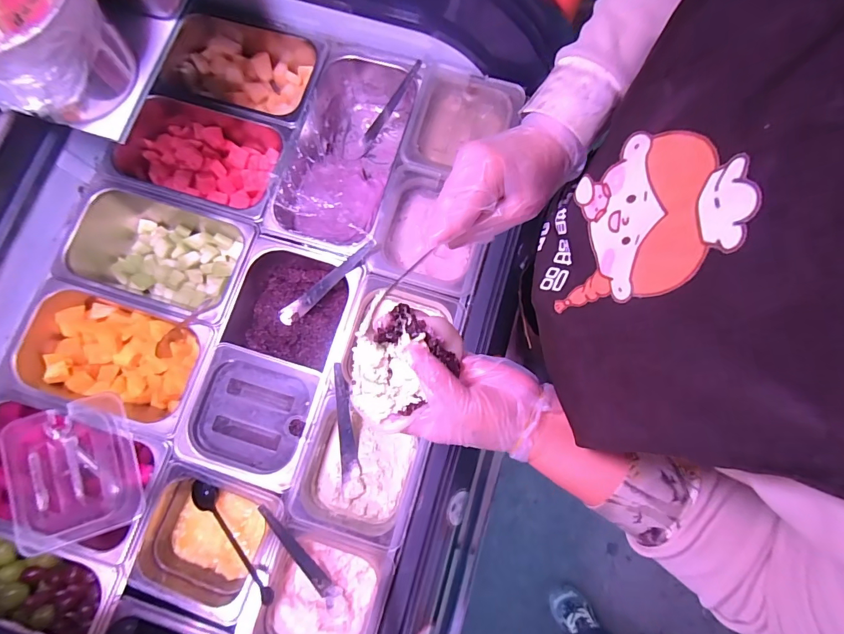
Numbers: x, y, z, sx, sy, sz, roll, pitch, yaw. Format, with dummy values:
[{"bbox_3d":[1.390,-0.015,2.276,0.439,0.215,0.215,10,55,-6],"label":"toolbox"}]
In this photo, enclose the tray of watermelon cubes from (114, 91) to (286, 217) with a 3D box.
[{"bbox_3d":[-0.349,-0.253,0.660,0.257,0.079,0.165,15,80,2],"label":"tray of watermelon cubes"}]

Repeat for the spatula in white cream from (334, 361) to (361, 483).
[{"bbox_3d":[-0.106,0.145,0.556,0.025,0.010,0.166,-5,99,-1],"label":"spatula in white cream"}]

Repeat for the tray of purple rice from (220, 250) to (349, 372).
[{"bbox_3d":[-0.209,-0.022,0.623,0.171,0.076,0.161,18,80,3],"label":"tray of purple rice"}]

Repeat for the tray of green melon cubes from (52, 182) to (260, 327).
[{"bbox_3d":[-0.405,-0.095,0.638,0.284,0.091,0.162,15,80,3],"label":"tray of green melon cubes"}]

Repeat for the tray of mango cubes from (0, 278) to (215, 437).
[{"bbox_3d":[-0.447,0.056,0.602,0.265,0.088,0.164,17,80,3],"label":"tray of mango cubes"}]

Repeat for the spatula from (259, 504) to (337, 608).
[{"bbox_3d":[-0.162,0.313,0.536,0.021,0.015,0.172,-32,103,-6],"label":"spatula"}]

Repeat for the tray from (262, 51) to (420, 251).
[{"bbox_3d":[-0.117,-0.259,0.678,0.168,0.107,0.343,17,80,3],"label":"tray"}]

